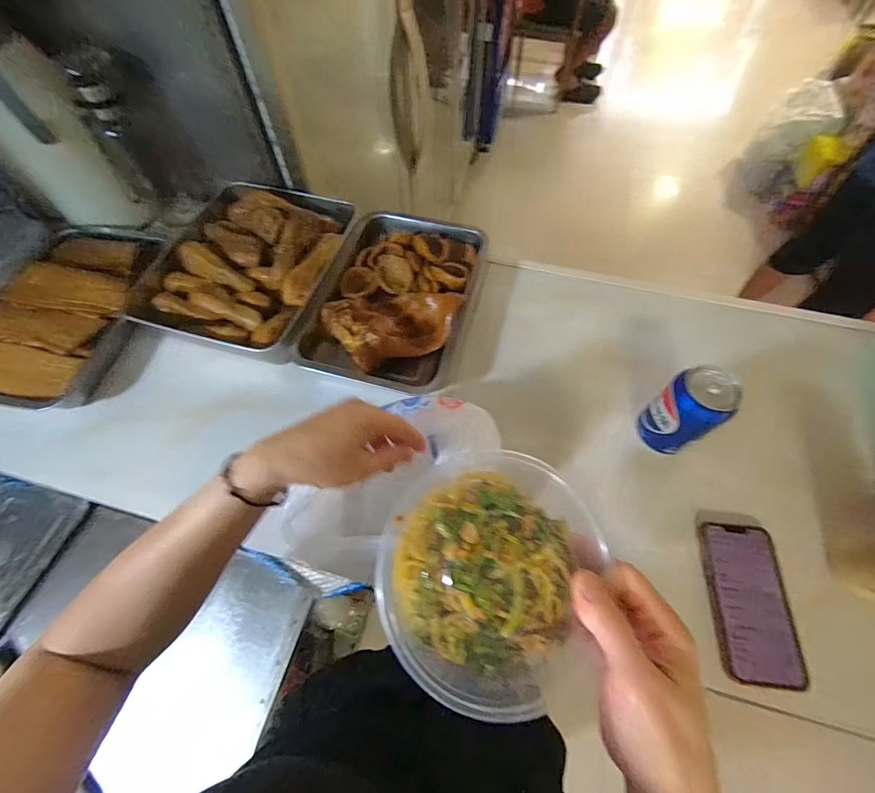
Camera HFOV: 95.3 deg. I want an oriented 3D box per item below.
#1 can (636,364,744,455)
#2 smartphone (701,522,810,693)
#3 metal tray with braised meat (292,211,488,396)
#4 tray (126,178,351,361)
[{"bbox_3d":[0.276,0.019,0.447,0.060,0.110,0.064,0,62,0],"label":"can"},{"bbox_3d":[0.319,0.207,0.405,0.076,0.009,0.145,6,62,3],"label":"smartphone"},{"bbox_3d":[-0.054,-0.147,0.586,0.208,0.057,0.297,14,63,8],"label":"metal tray with braised meat"},{"bbox_3d":[-0.279,-0.209,0.594,0.249,0.054,0.306,15,63,8],"label":"tray"}]

